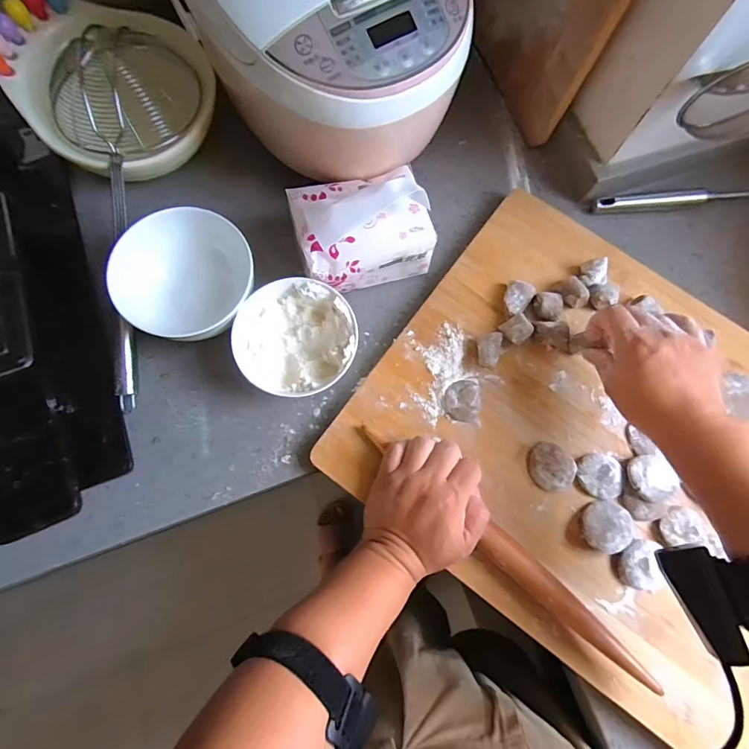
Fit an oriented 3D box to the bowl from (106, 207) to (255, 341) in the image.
[{"bbox_3d":[-0.178,-0.086,0.420,0.124,0.080,0.117,0,77,-1],"label":"bowl"}]

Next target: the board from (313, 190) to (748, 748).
[{"bbox_3d":[0.270,0.094,0.398,0.544,0.031,0.376,37,79,8],"label":"board"}]

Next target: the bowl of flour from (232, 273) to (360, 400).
[{"bbox_3d":[-0.074,-0.031,0.417,0.113,0.060,0.106,0,77,-1],"label":"bowl of flour"}]

